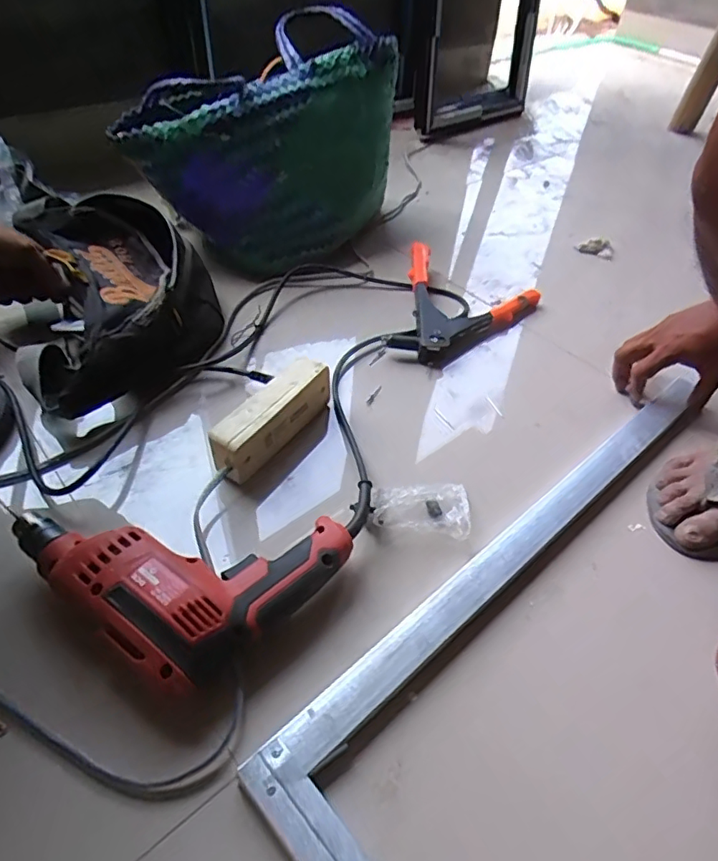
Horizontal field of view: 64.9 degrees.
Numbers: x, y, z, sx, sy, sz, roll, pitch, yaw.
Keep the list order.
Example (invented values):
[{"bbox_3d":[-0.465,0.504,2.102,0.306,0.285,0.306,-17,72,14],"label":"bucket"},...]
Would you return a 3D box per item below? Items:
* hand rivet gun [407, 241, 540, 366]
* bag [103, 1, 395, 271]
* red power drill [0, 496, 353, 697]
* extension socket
[{"bbox_3d":[0.132,-0.173,0.792,0.198,0.035,0.232,21,48,14],"label":"hand rivet gun"},{"bbox_3d":[-0.116,-0.420,0.859,0.239,0.248,0.402,32,52,23],"label":"bag"},{"bbox_3d":[-0.149,0.096,0.485,0.230,0.064,0.195,33,52,24],"label":"red power drill"},{"bbox_3d":[-0.091,-0.014,0.598,0.038,0.060,0.155,28,50,20],"label":"extension socket"}]

